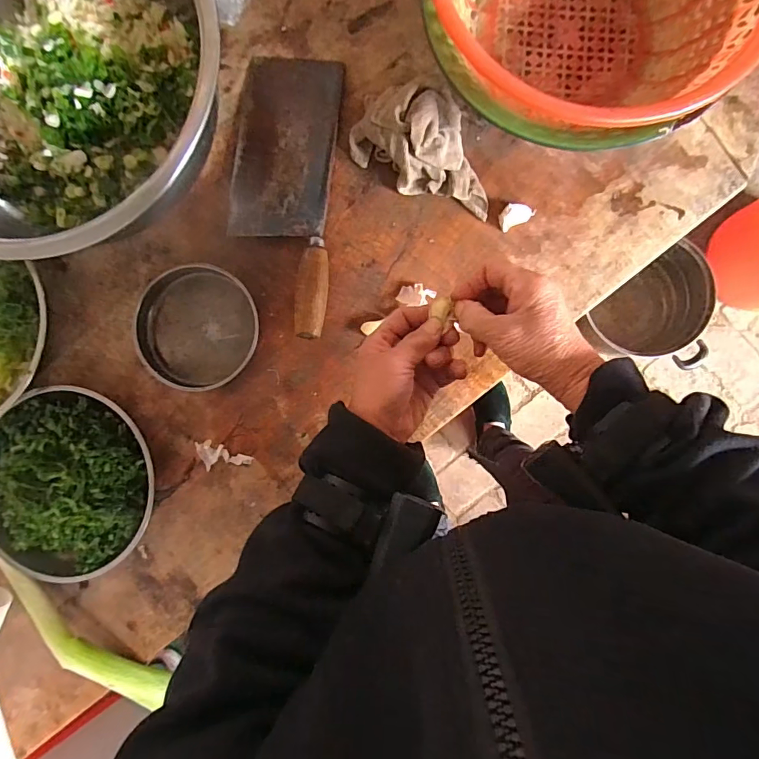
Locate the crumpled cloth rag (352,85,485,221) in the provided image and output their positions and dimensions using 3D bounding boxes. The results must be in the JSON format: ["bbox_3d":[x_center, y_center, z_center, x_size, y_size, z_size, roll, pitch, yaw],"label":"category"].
[{"bbox_3d":[0.046,-0.233,0.444,0.148,0.054,0.090,17,92,5],"label":"crumpled cloth rag"}]

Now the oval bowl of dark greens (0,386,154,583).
[{"bbox_3d":[-0.335,0.112,0.476,0.193,0.043,0.192,-35,87,4],"label":"oval bowl of dark greens"}]

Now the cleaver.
[{"bbox_3d":[-0.102,-0.195,0.465,0.109,0.030,0.290,4,90,5],"label":"cleaver"}]

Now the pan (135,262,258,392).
[{"bbox_3d":[-0.189,-0.055,0.473,0.127,0.022,0.126,0,90,5],"label":"pan"}]

